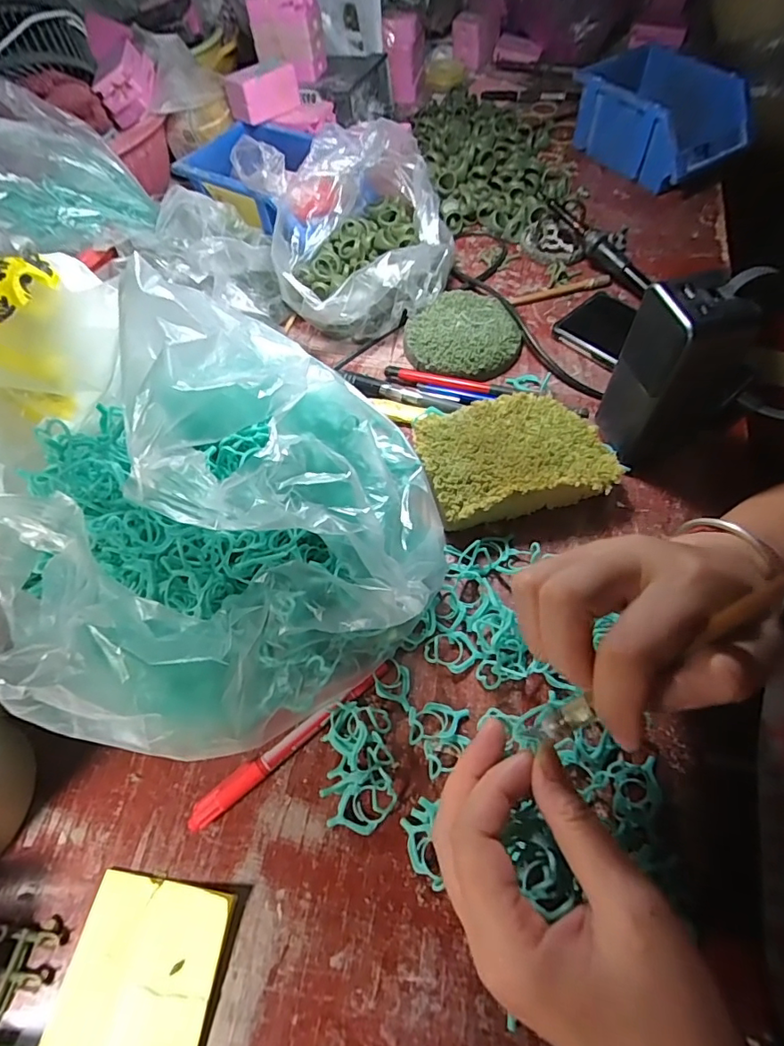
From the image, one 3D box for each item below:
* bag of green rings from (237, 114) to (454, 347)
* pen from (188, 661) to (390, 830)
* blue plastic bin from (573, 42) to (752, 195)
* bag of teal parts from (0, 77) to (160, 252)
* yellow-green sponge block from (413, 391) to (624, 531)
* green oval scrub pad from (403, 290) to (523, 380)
[{"bbox_3d":[-0.033,-0.287,0.490,0.181,0.091,0.197,-17,61,-6],"label":"bag of green rings"},{"bbox_3d":[-0.058,0.132,0.309,0.139,0.012,0.013,-35,64,-16],"label":"pen"},{"bbox_3d":[0.310,-0.466,0.589,0.136,0.079,0.172,-24,62,-10],"label":"blue plastic bin"},{"bbox_3d":[-0.309,-0.318,0.458,0.148,0.094,0.123,-33,64,-15],"label":"bag of teal parts"},{"bbox_3d":[0.091,-0.049,0.386,0.133,0.038,0.094,-13,61,-4],"label":"yellow-green sponge block"},{"bbox_3d":[0.067,-0.174,0.471,0.099,0.020,0.097,-39,66,-17],"label":"green oval scrub pad"}]

